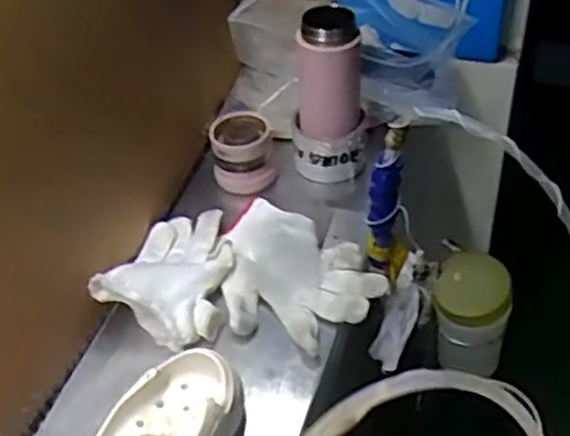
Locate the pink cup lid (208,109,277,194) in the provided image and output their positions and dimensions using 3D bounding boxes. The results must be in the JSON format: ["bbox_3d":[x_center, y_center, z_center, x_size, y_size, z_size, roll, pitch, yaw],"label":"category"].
[{"bbox_3d":[-0.046,-0.071,0.810,0.065,0.066,0.065,-3,43,3],"label":"pink cup lid"}]

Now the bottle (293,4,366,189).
[{"bbox_3d":[0.046,-0.126,0.781,0.076,0.175,0.063,1,44,7],"label":"bottle"}]

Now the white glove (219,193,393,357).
[{"bbox_3d":[0.007,0.054,0.695,0.160,0.032,0.135,18,48,23],"label":"white glove"}]

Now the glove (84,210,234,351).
[{"bbox_3d":[-0.097,0.039,0.701,0.108,0.050,0.159,9,45,15],"label":"glove"}]

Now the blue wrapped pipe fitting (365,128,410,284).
[{"bbox_3d":[0.089,-0.012,0.648,0.034,0.180,0.028,0,44,7],"label":"blue wrapped pipe fitting"}]

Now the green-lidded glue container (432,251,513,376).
[{"bbox_3d":[0.190,0.095,0.759,0.078,0.106,0.072,7,45,14],"label":"green-lidded glue container"}]

